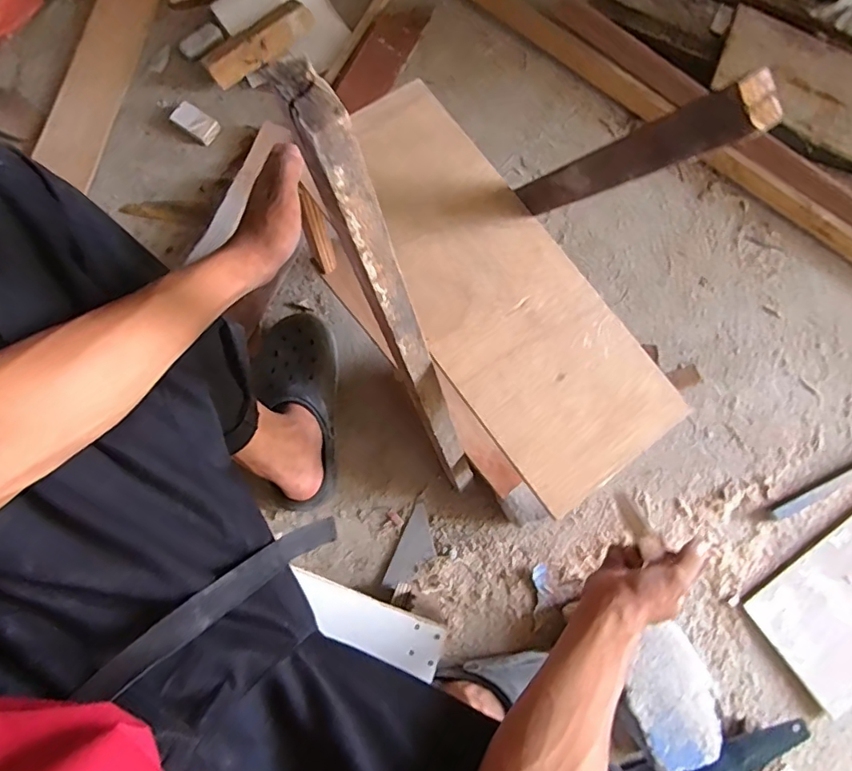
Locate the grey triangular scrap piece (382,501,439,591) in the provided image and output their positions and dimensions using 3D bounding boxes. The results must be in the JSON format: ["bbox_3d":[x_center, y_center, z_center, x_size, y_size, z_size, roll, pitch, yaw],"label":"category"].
[{"bbox_3d":[-0.014,0.233,0.745,0.051,0.008,0.116,24,79,3],"label":"grey triangular scrap piece"}]

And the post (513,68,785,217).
[{"bbox_3d":[0.133,-0.156,0.377,0.026,0.227,0.024,41,81,-19],"label":"post"}]

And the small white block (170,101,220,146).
[{"bbox_3d":[-0.373,-0.428,0.858,0.072,0.018,0.041,34,80,5],"label":"small white block"}]

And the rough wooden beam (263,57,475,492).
[{"bbox_3d":[-0.007,-0.011,0.465,0.028,0.538,0.025,-31,60,-5],"label":"rough wooden beam"}]

